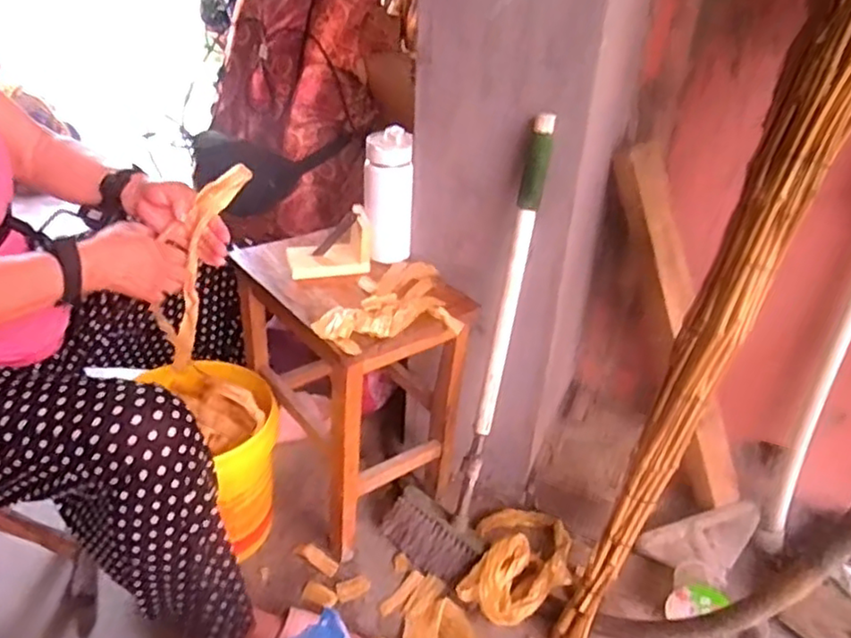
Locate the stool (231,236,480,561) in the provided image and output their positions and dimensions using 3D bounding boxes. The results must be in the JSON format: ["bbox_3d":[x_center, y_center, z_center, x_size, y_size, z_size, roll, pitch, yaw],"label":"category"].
[{"bbox_3d":[-0.115,0.098,1.061,0.246,0.383,0.322,-18,37,-31],"label":"stool"}]

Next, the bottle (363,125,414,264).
[{"bbox_3d":[-0.054,-0.178,0.984,0.070,0.187,0.074,3,31,-1],"label":"bottle"}]

